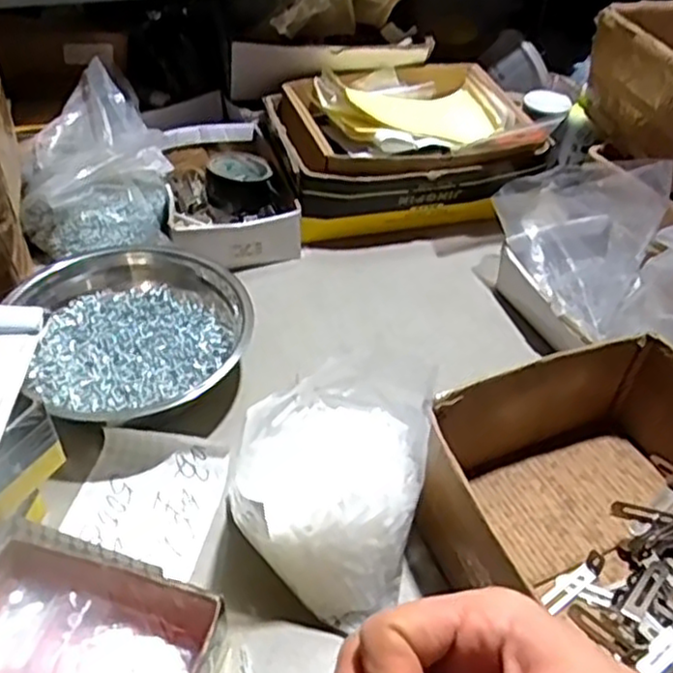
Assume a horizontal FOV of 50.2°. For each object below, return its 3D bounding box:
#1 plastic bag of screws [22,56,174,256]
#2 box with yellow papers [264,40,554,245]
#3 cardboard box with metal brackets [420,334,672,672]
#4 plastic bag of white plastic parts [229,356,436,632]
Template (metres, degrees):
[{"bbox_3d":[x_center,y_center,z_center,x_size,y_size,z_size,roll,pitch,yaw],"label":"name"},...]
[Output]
[{"bbox_3d":[-0.299,-0.210,0.878,0.177,0.139,0.193,-11,45,-15],"label":"plastic bag of screws"},{"bbox_3d":[0.088,-0.271,0.988,0.342,0.128,0.253,-4,44,-8],"label":"box with yellow papers"},{"bbox_3d":[0.236,0.163,0.569,0.272,0.116,0.323,-20,48,-22],"label":"cardboard box with metal brackets"},{"bbox_3d":[-0.009,0.121,0.601,0.159,0.113,0.197,7,43,4],"label":"plastic bag of white plastic parts"}]

